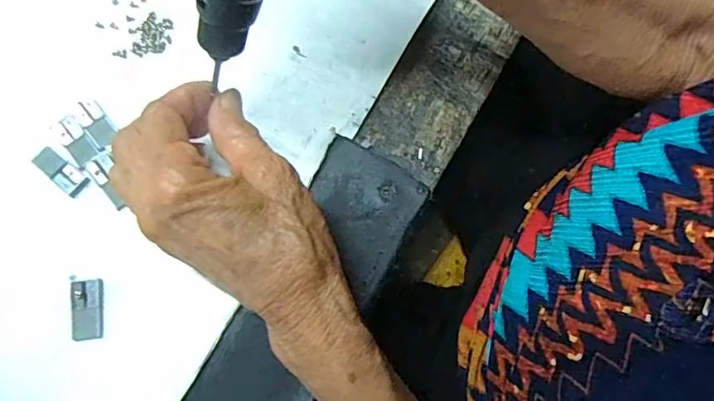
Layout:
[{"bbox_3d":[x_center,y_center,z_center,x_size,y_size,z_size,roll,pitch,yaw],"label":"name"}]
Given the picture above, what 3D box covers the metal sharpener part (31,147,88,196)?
[{"bbox_3d":[-0.149,-0.015,0.262,0.028,0.005,0.012,36,75,3],"label":"metal sharpener part"}]

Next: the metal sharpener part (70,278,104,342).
[{"bbox_3d":[-0.128,0.051,0.246,0.014,0.004,0.027,-5,77,-8],"label":"metal sharpener part"}]

